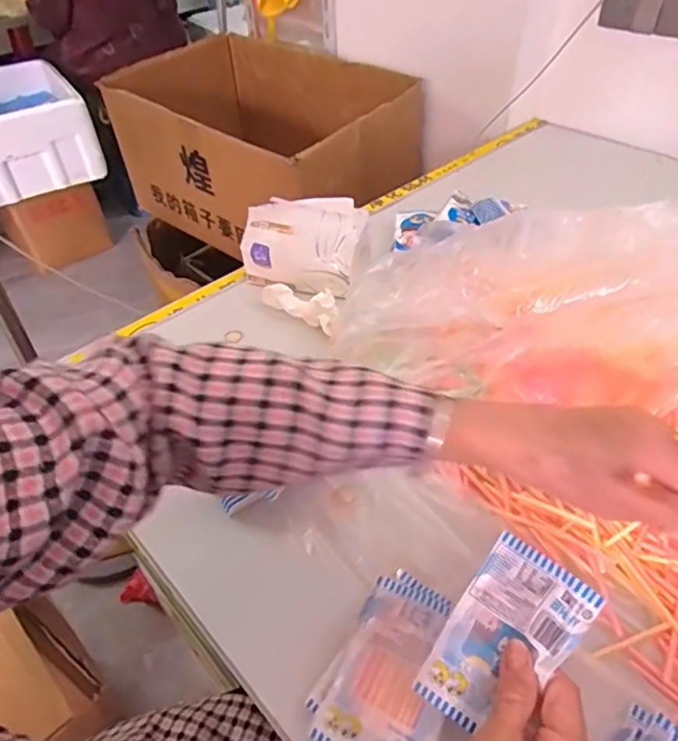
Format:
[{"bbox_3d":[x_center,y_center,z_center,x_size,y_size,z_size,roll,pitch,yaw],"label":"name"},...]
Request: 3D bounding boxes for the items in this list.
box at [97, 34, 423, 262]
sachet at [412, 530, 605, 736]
[{"bbox_3d":[-0.139,-0.427,1.095,0.508,0.261,0.375,28,51,29],"label":"box"},{"bbox_3d":[0.091,0.150,0.317,0.061,0.013,0.101,32,79,37],"label":"sachet"}]

